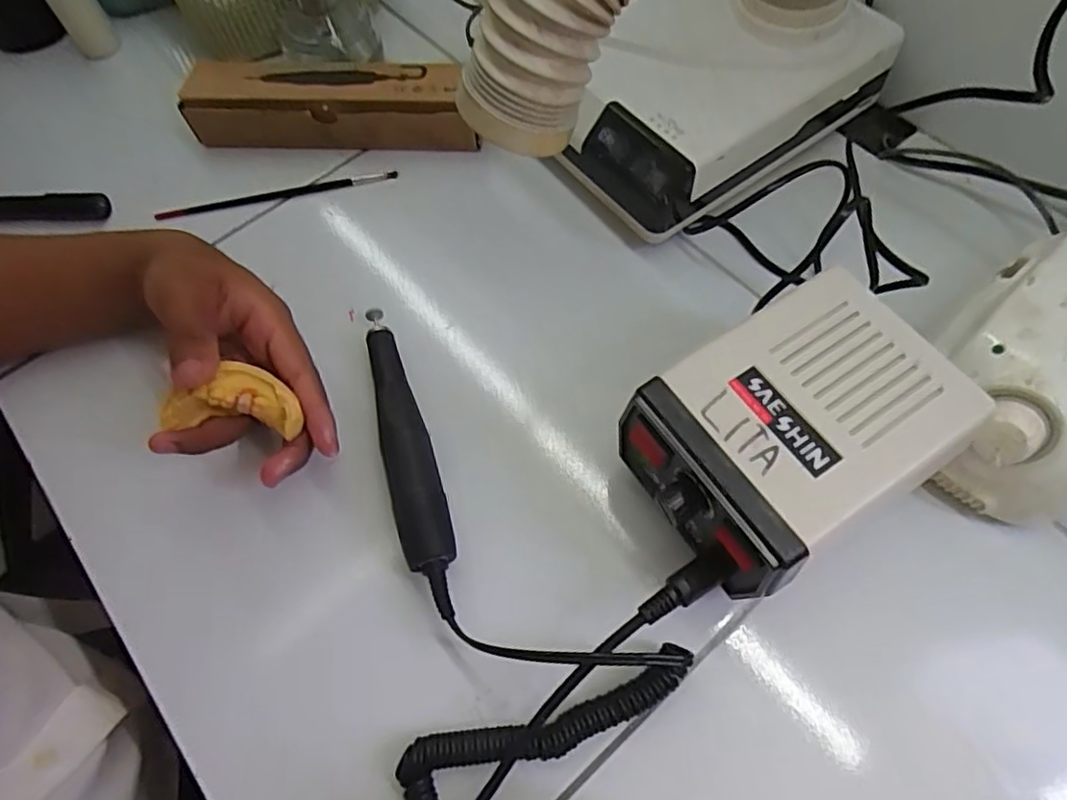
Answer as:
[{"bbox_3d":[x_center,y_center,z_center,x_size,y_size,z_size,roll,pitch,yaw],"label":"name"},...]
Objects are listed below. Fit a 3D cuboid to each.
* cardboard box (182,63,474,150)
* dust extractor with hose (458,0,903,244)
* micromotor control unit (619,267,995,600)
[{"bbox_3d":[-0.148,-0.223,0.474,0.215,0.043,0.056,4,65,5],"label":"cardboard box"},{"bbox_3d":[0.085,-0.213,0.341,0.269,0.191,0.112,-34,67,-13],"label":"dust extractor with hose"},{"bbox_3d":[0.118,0.016,0.299,0.134,0.064,0.102,-31,67,-11],"label":"micromotor control unit"}]

